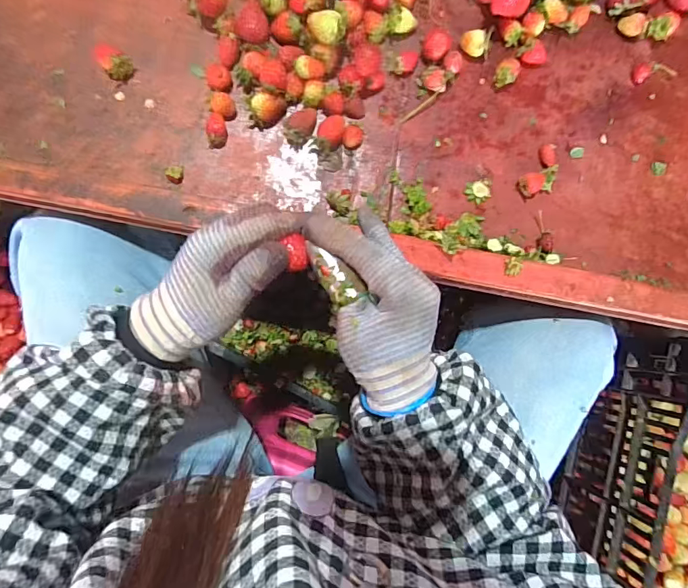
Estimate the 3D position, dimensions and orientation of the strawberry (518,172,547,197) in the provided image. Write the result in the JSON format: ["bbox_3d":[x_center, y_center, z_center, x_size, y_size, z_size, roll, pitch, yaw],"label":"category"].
[{"bbox_3d":[0.183,-0.108,0.438,0.026,0.015,0.021,-35,89,-7],"label":"strawberry"}]

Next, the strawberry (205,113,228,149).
[{"bbox_3d":[-0.117,-0.149,0.419,0.016,0.017,0.029,4,85,-5],"label":"strawberry"}]

